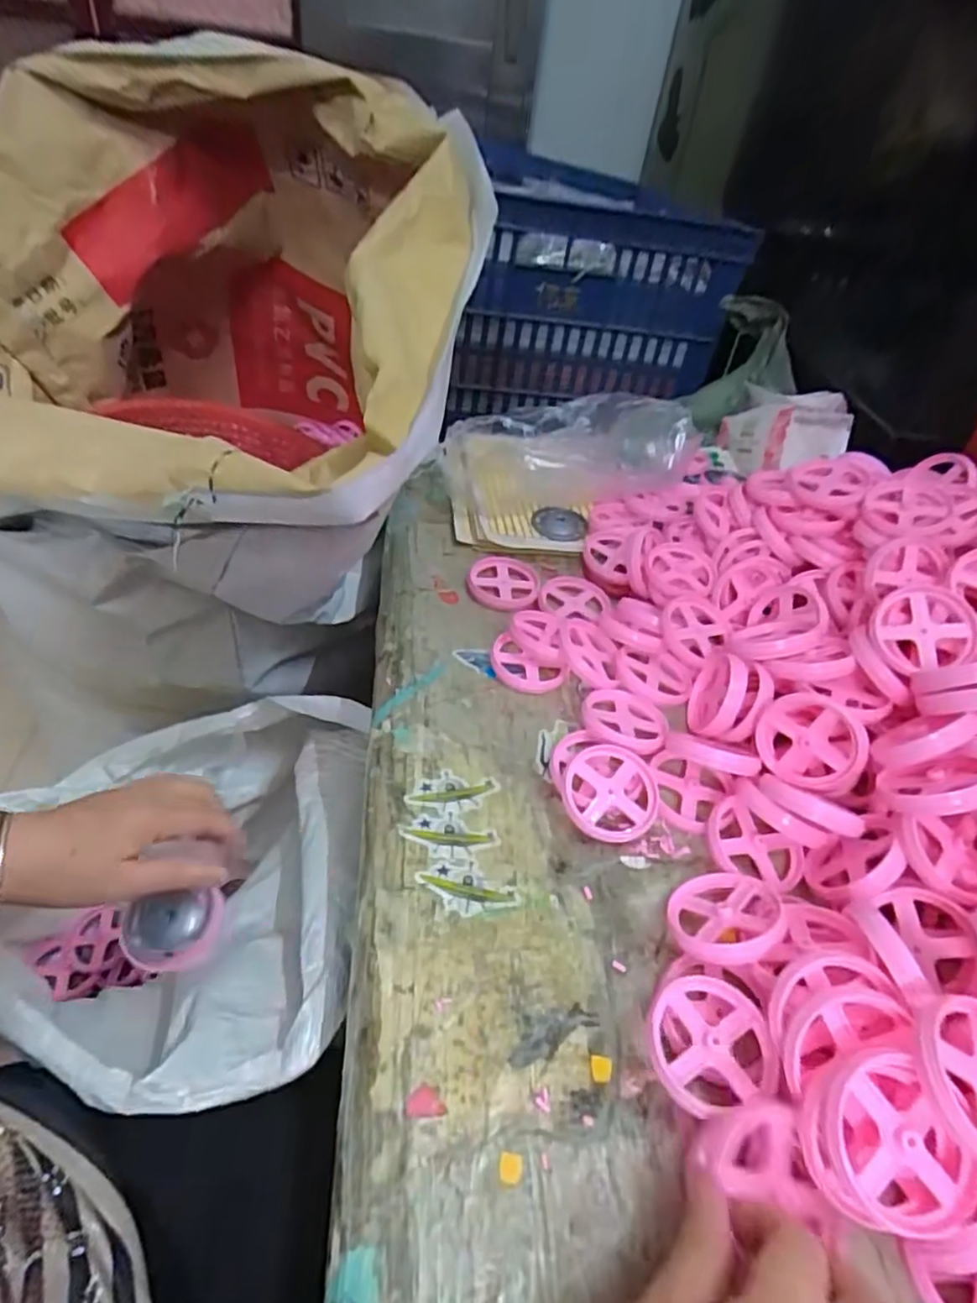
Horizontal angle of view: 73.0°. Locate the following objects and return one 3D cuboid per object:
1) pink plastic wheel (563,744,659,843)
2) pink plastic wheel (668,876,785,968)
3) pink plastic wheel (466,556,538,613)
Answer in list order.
[{"bbox_3d":[0.081,0.093,0.437,0.062,0.009,0.064,2,60,-3],"label":"pink plastic wheel"},{"bbox_3d":[0.140,0.155,0.390,0.064,0.012,0.064,-15,18,5],"label":"pink plastic wheel"},{"bbox_3d":[0.014,-0.065,0.601,0.065,0.006,0.073,19,44,10],"label":"pink plastic wheel"}]

